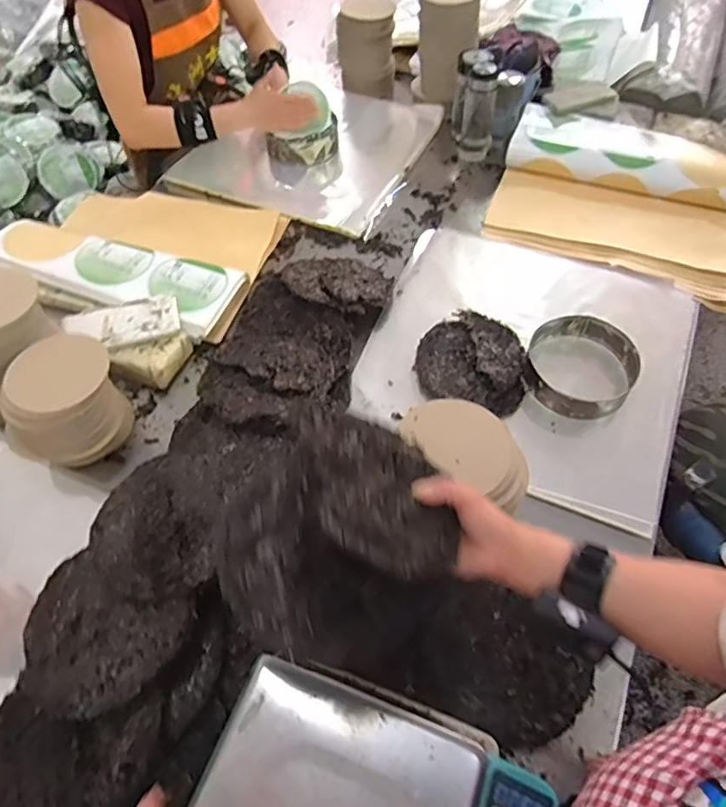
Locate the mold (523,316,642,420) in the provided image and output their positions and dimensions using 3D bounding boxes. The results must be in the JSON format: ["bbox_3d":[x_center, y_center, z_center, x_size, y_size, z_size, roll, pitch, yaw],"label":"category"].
[{"bbox_3d":[0.353,-0.062,0.918,0.176,0.053,0.176,-1,56,2],"label":"mold"}]

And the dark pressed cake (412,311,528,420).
[{"bbox_3d":[0.189,-0.077,0.948,0.186,0.026,0.192,17,58,13],"label":"dark pressed cake"}]

